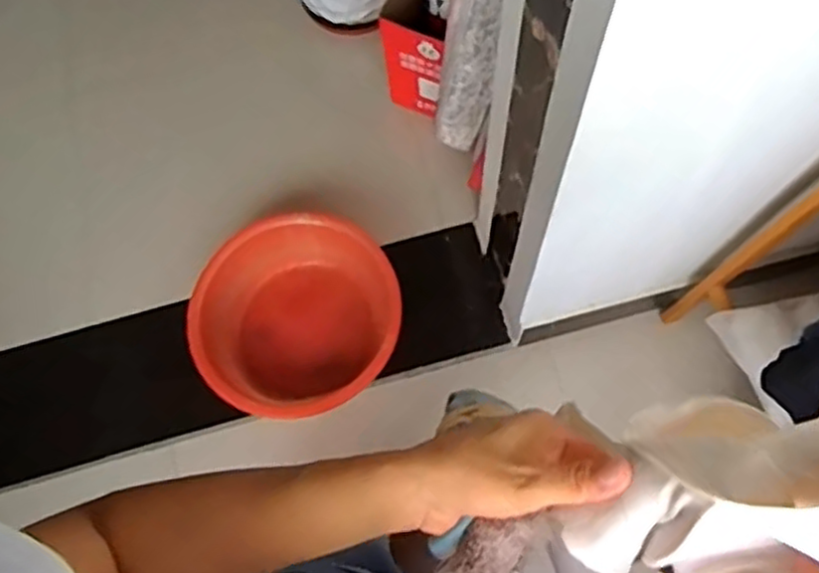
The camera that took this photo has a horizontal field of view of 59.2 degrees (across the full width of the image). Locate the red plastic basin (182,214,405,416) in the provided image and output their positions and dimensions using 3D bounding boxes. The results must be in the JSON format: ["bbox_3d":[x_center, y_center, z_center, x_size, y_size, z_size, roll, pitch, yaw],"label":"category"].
[{"bbox_3d":[-0.225,0.051,1.505,0.393,0.198,0.410,-1,69,2],"label":"red plastic basin"}]

